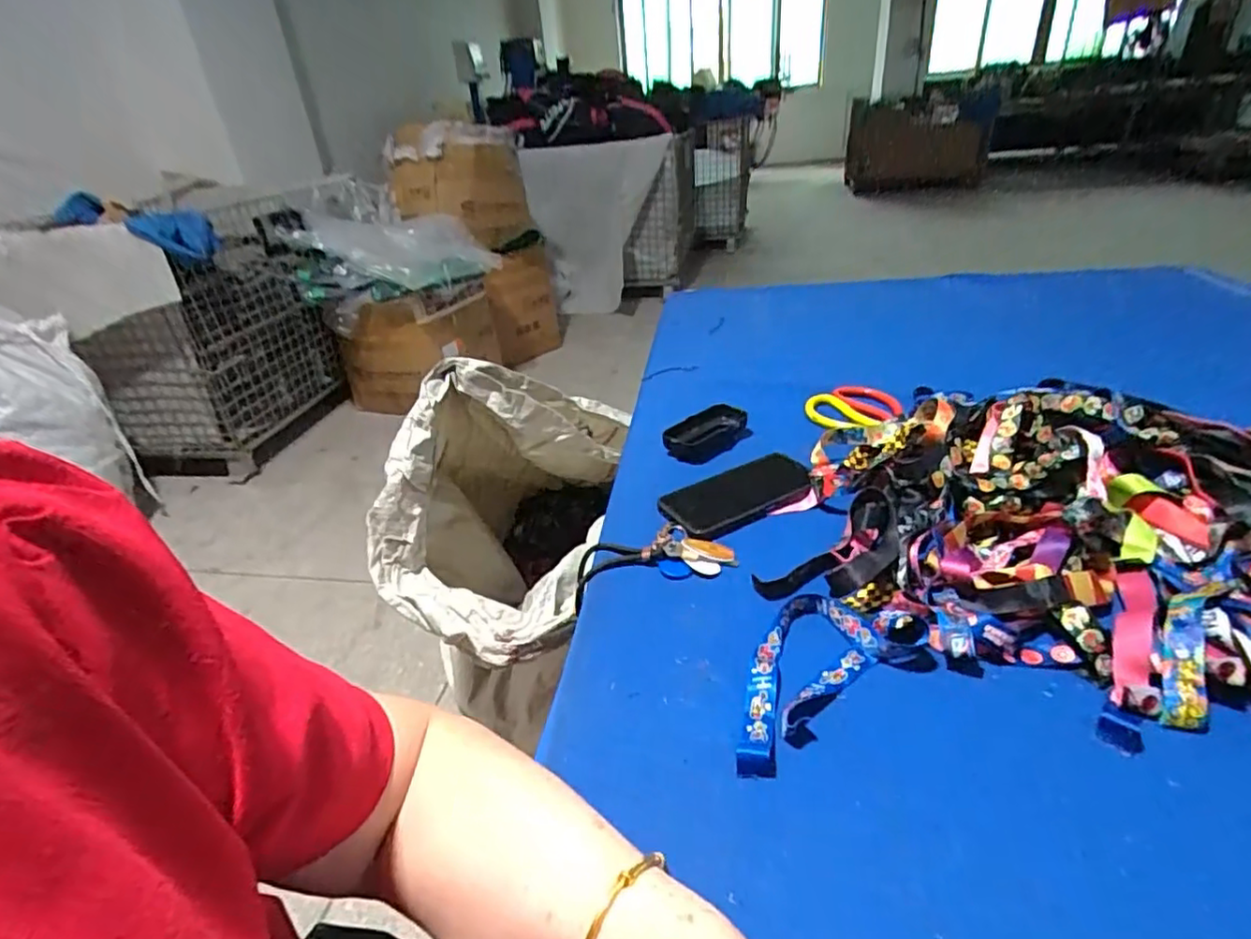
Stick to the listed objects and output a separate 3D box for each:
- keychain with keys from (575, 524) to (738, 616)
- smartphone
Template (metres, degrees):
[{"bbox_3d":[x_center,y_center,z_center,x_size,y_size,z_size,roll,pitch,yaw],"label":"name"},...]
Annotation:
[{"bbox_3d":[0.020,0.078,0.565,0.142,0.014,0.080,-12,31,-12],"label":"keychain with keys"},{"bbox_3d":[0.116,0.024,0.633,0.162,0.012,0.083,-19,33,-22],"label":"smartphone"}]

